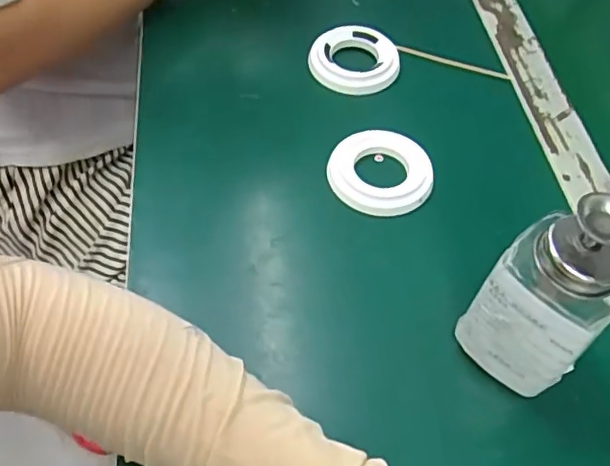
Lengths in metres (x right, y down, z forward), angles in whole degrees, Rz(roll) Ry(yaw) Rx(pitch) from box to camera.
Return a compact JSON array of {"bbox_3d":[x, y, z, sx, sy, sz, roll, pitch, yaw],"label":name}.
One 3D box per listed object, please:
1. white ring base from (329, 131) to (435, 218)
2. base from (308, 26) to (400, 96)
[{"bbox_3d":[0.053,-0.043,0.416,0.070,0.009,0.066,1,54,-3],"label":"white ring base"},{"bbox_3d":[0.040,-0.141,0.487,0.071,0.023,0.057,11,54,4],"label":"base"}]

